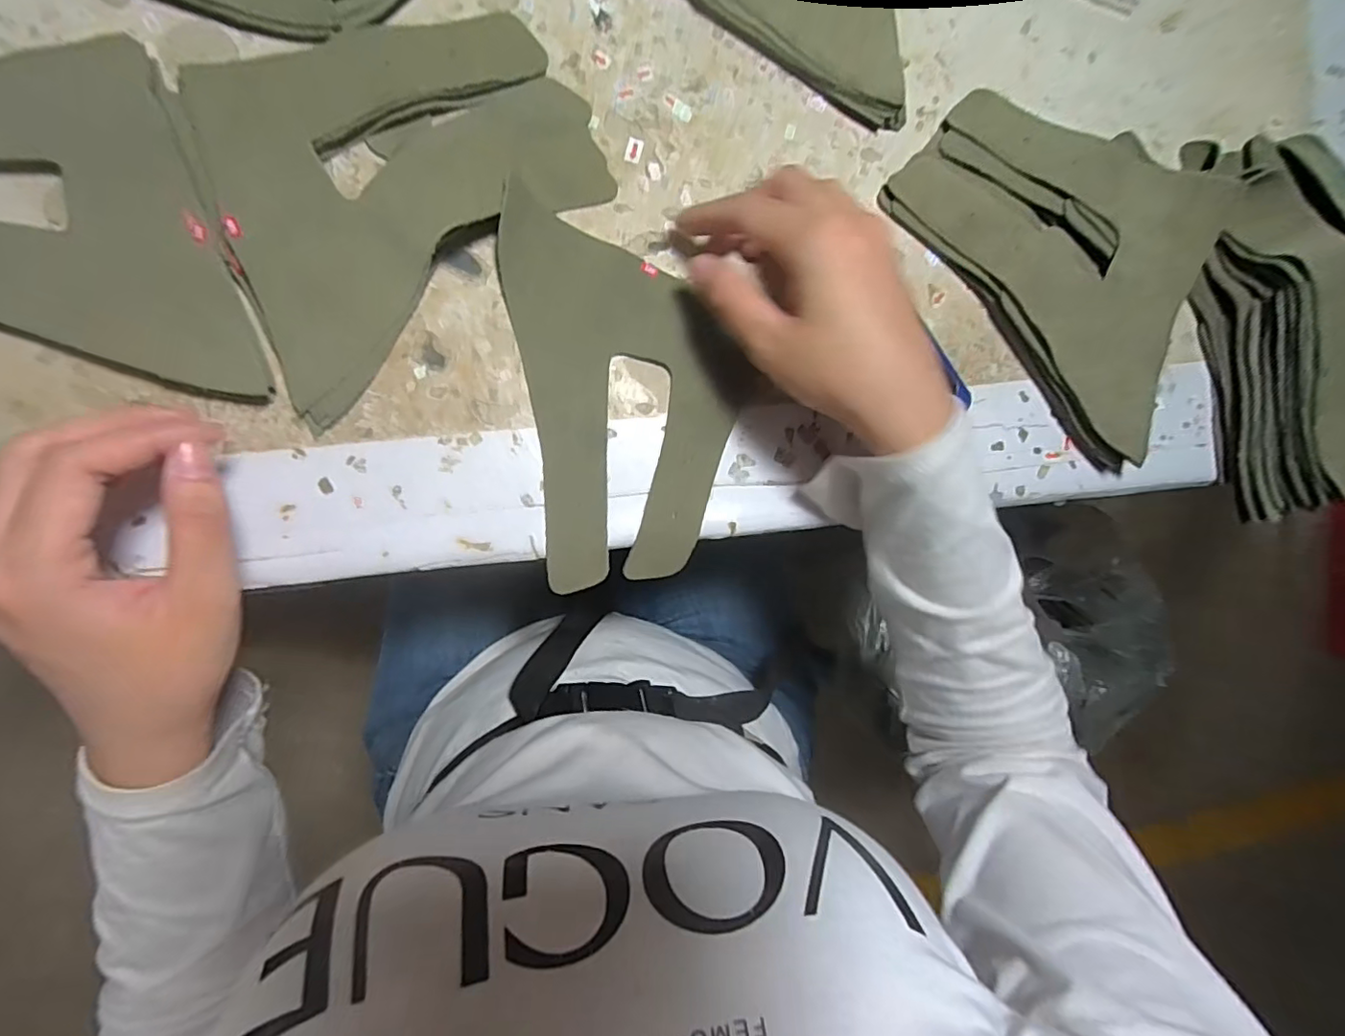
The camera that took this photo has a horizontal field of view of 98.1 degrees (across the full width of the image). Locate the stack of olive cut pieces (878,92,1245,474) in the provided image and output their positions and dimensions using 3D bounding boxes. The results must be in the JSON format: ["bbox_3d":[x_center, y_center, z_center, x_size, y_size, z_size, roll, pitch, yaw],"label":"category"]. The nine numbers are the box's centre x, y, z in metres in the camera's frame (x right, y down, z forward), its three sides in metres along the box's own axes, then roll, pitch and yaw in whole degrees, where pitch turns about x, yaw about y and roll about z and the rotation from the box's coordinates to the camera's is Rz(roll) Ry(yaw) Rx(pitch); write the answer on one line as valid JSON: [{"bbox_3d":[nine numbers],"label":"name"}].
[{"bbox_3d":[0.213,-0.138,0.303,0.120,0.030,0.188,-44,98,-5],"label":"stack of olive cut pieces"}]

